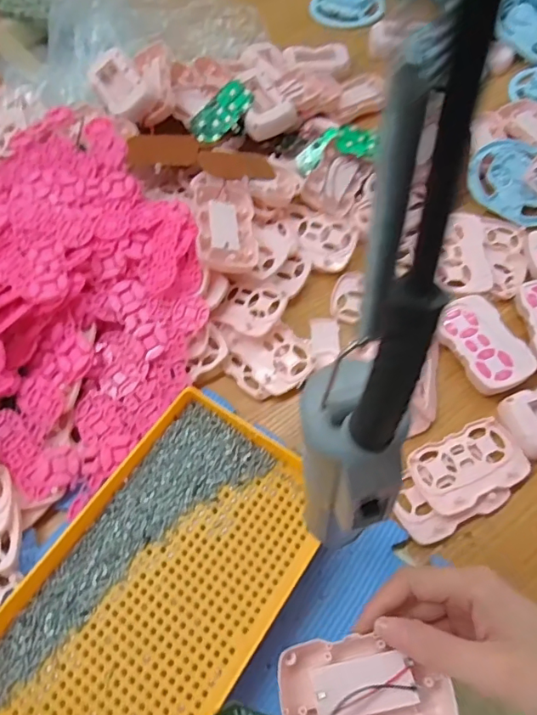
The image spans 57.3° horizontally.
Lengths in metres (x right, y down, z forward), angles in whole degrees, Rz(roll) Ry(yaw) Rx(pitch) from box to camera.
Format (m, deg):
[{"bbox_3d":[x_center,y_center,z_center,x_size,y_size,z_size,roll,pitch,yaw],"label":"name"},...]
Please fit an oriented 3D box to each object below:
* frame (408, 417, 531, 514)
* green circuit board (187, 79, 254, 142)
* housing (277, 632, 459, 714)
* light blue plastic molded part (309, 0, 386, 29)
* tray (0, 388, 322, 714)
[{"bbox_3d":[0.155,0.084,0.383,0.086,0.008,0.053,-23,64,-10],"label":"frame"},{"bbox_3d":[-0.047,-0.263,0.532,0.077,0.009,0.042,-42,84,5],"label":"green circuit board"},{"bbox_3d":[0.051,0.176,0.259,0.088,0.022,0.050,-8,66,-5],"label":"housing"},{"bbox_3d":[0.109,-0.499,0.693,0.098,0.029,0.067,21,65,13],"label":"light blue plastic molded part"},{"bbox_3d":[-0.072,0.155,0.334,0.152,0.030,0.249,32,67,17],"label":"tray"}]

